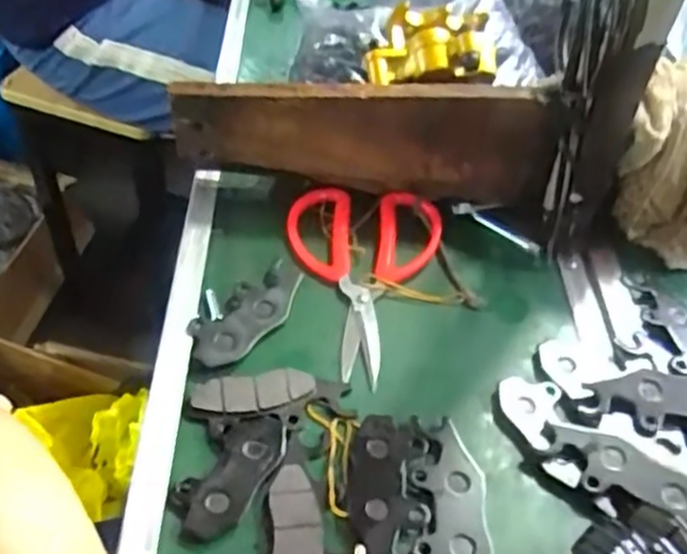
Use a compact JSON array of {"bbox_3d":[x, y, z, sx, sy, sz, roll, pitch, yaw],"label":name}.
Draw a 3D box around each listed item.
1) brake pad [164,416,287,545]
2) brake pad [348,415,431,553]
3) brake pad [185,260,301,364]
[{"bbox_3d":[-0.063,0.106,0.398,0.040,0.008,0.077,25,50,17],"label":"brake pad"},{"bbox_3d":[0.024,0.116,0.389,0.041,0.006,0.093,4,48,-2],"label":"brake pad"},{"bbox_3d":[-0.062,0.022,0.469,0.039,0.006,0.093,31,52,21],"label":"brake pad"}]

